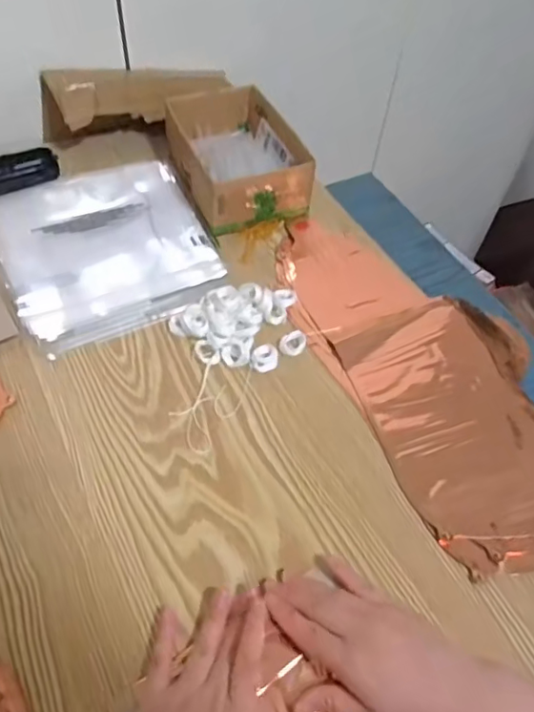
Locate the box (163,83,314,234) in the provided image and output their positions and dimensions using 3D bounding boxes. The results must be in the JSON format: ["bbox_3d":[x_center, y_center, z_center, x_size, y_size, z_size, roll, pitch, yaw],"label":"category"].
[{"bbox_3d":[-0.037,-0.240,0.679,0.134,0.066,0.195,-13,56,-14],"label":"box"}]

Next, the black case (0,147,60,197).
[{"bbox_3d":[-0.306,-0.217,0.670,0.109,0.029,0.037,-17,57,-17],"label":"black case"}]

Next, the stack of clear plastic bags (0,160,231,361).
[{"bbox_3d":[-0.178,-0.125,0.616,0.211,0.021,0.251,-19,54,-16],"label":"stack of clear plastic bags"}]

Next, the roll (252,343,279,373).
[{"bbox_3d":[-0.002,0.002,0.541,0.025,0.011,0.027,2,53,-3],"label":"roll"}]

